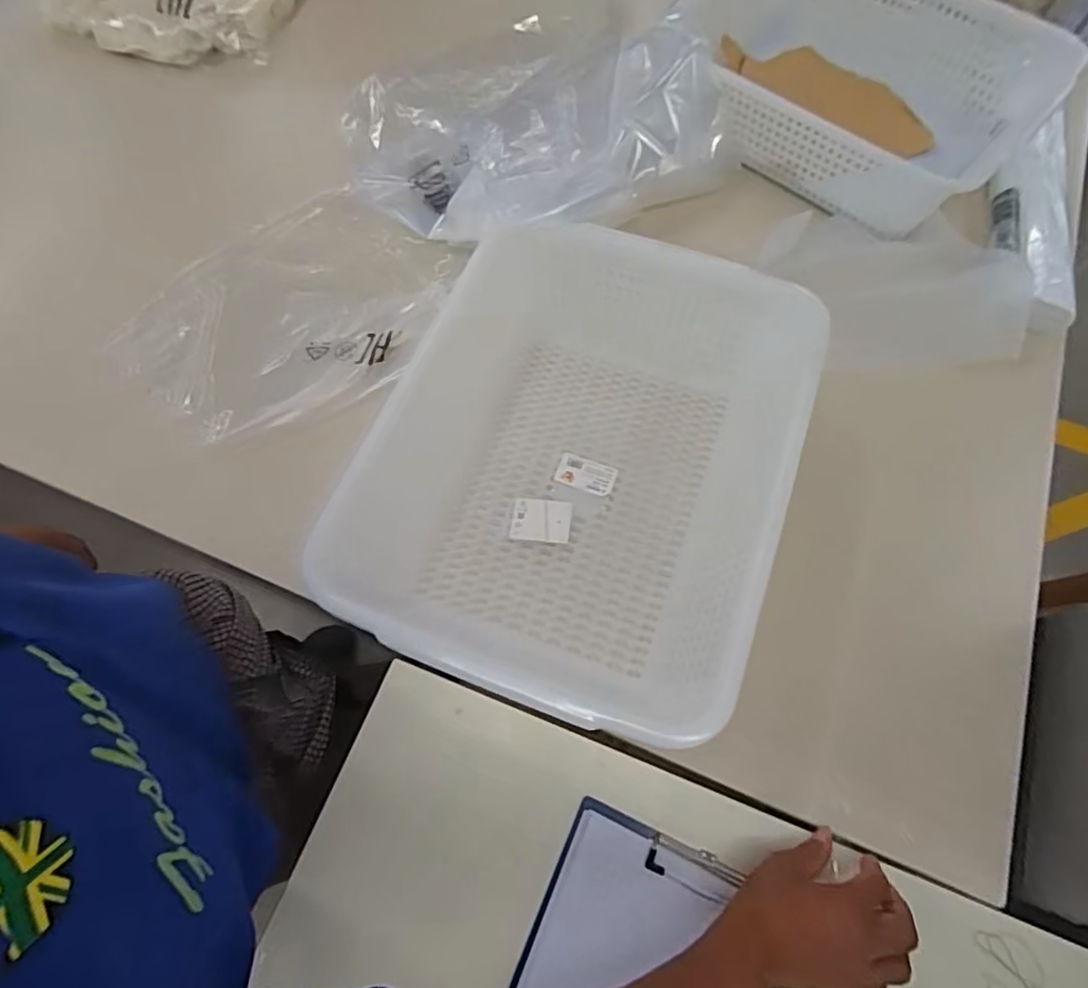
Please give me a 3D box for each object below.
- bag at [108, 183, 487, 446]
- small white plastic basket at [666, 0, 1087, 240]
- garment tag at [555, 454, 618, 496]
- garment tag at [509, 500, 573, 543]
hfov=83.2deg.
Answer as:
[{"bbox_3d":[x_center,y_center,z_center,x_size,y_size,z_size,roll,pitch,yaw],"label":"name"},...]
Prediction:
[{"bbox_3d":[-0.297,-0.225,0.743,0.393,0.034,0.275,-33,70,-10],"label":"bag"},{"bbox_3d":[0.404,-0.540,0.806,0.443,0.113,0.329,35,71,14],"label":"small white plastic basket"},{"bbox_3d":[0.044,-0.021,0.647,0.061,0.004,0.035,19,70,10],"label":"garment tag"},{"bbox_3d":[-0.003,0.027,0.621,0.059,0.008,0.043,4,68,4],"label":"garment tag"}]

